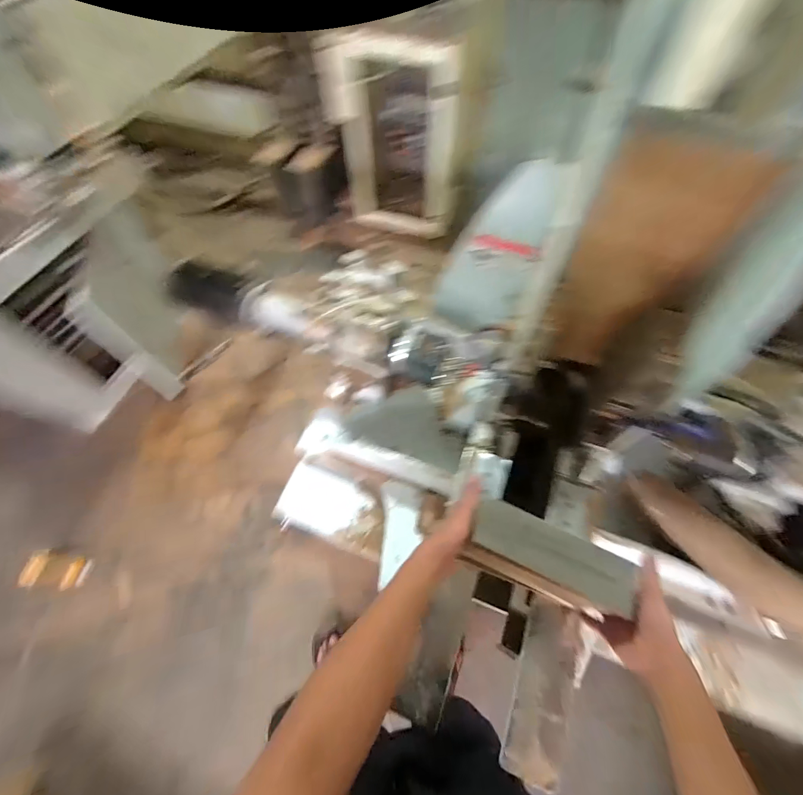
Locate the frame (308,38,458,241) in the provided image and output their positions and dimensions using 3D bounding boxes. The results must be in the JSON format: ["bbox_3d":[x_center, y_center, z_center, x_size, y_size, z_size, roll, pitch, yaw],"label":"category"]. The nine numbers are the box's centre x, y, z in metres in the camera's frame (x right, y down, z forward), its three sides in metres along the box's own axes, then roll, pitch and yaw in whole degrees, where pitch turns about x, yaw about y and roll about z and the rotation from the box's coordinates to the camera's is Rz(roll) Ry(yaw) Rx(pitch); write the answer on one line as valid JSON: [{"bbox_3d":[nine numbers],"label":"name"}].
[{"bbox_3d":[-0.065,-1.064,1.584,0.501,0.740,0.073,4,58,3],"label":"frame"}]

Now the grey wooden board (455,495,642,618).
[{"bbox_3d":[0.198,0.215,0.489,0.204,0.027,0.086,20,65,13],"label":"grey wooden board"}]

